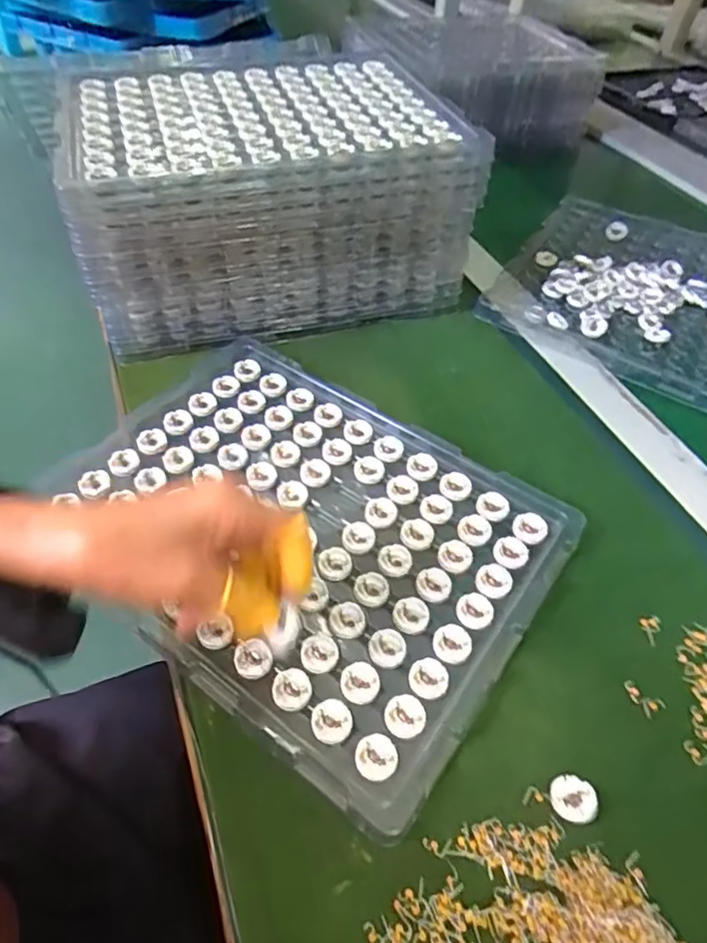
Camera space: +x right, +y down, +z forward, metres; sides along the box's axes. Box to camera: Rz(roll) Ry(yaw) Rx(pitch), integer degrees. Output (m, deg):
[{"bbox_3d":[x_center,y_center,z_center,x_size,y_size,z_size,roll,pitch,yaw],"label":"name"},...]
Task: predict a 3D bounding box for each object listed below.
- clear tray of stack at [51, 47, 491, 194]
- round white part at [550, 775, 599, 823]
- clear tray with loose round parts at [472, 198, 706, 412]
[{"bbox_3d":[-0.095,-0.335,0.534,0.339,0.023,0.282,-14,52,-11],"label":"clear tray of stack"},{"bbox_3d":[0.121,0.180,0.318,0.024,0.008,0.024,-12,36,9],"label":"round white part"},{"bbox_3d":[0.326,-0.231,0.676,0.252,0.019,0.381,25,53,16],"label":"clear tray with loose round parts"}]

